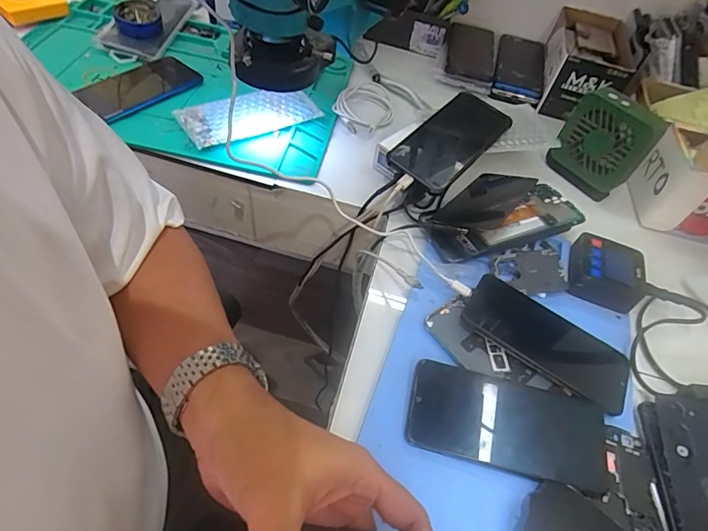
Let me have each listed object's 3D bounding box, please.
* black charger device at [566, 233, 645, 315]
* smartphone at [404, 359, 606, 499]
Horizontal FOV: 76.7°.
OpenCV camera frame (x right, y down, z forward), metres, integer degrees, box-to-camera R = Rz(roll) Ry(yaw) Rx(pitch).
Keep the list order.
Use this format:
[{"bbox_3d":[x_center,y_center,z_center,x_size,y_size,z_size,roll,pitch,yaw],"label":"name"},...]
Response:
[{"bbox_3d":[0.266,0.005,0.476,0.077,0.028,0.077,22,52,7],"label":"black charger device"},{"bbox_3d":[0.125,0.127,0.362,0.161,0.013,0.072,16,52,2],"label":"smartphone"}]

